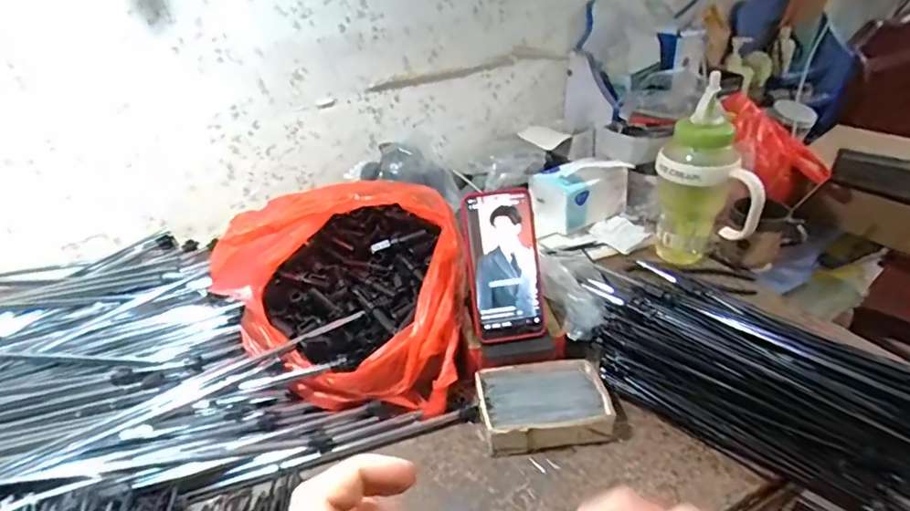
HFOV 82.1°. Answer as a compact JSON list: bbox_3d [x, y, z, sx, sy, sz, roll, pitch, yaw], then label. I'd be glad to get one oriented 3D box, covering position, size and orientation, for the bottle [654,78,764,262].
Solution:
[{"bbox_3d":[0.348,-0.096,0.721,0.134,0.242,0.103,10,35,24],"label":"bottle"}]

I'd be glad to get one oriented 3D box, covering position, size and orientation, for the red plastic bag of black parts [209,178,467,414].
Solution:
[{"bbox_3d":[-0.108,0.019,0.604,0.237,0.182,0.244,3,32,13],"label":"red plastic bag of black parts"}]

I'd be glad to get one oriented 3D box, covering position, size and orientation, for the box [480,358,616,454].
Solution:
[{"bbox_3d":[0.092,0.156,0.547,0.130,0.041,0.093,-9,32,-6],"label":"box"}]

